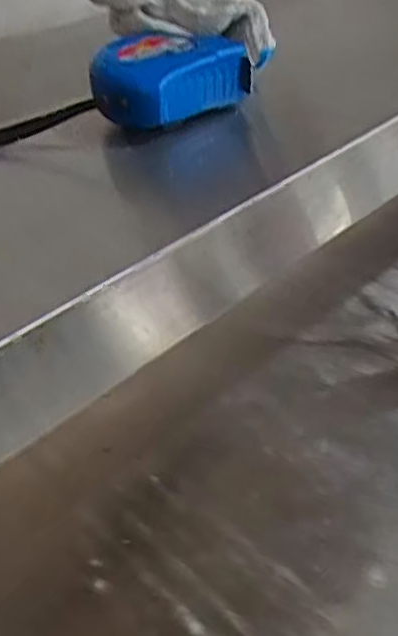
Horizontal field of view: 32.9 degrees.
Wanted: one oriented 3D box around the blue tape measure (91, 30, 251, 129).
[{"bbox_3d":[-0.018,-0.123,0.338,0.072,0.030,0.050,-23,43,-22],"label":"blue tape measure"}]

